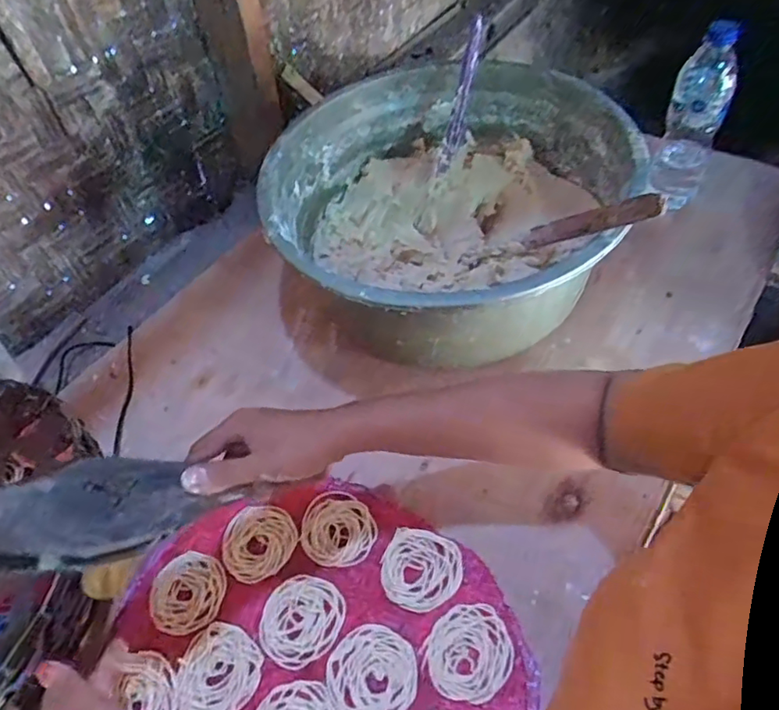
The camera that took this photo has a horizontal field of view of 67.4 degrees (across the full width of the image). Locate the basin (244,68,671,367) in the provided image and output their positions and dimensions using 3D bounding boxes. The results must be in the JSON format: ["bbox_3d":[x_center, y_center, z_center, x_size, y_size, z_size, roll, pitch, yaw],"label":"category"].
[{"bbox_3d":[0.063,-0.162,0.684,0.379,0.183,0.390,-3,51,4],"label":"basin"}]

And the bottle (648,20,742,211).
[{"bbox_3d":[0.364,-0.285,0.696,0.064,0.210,0.075,17,55,19],"label":"bottle"}]

